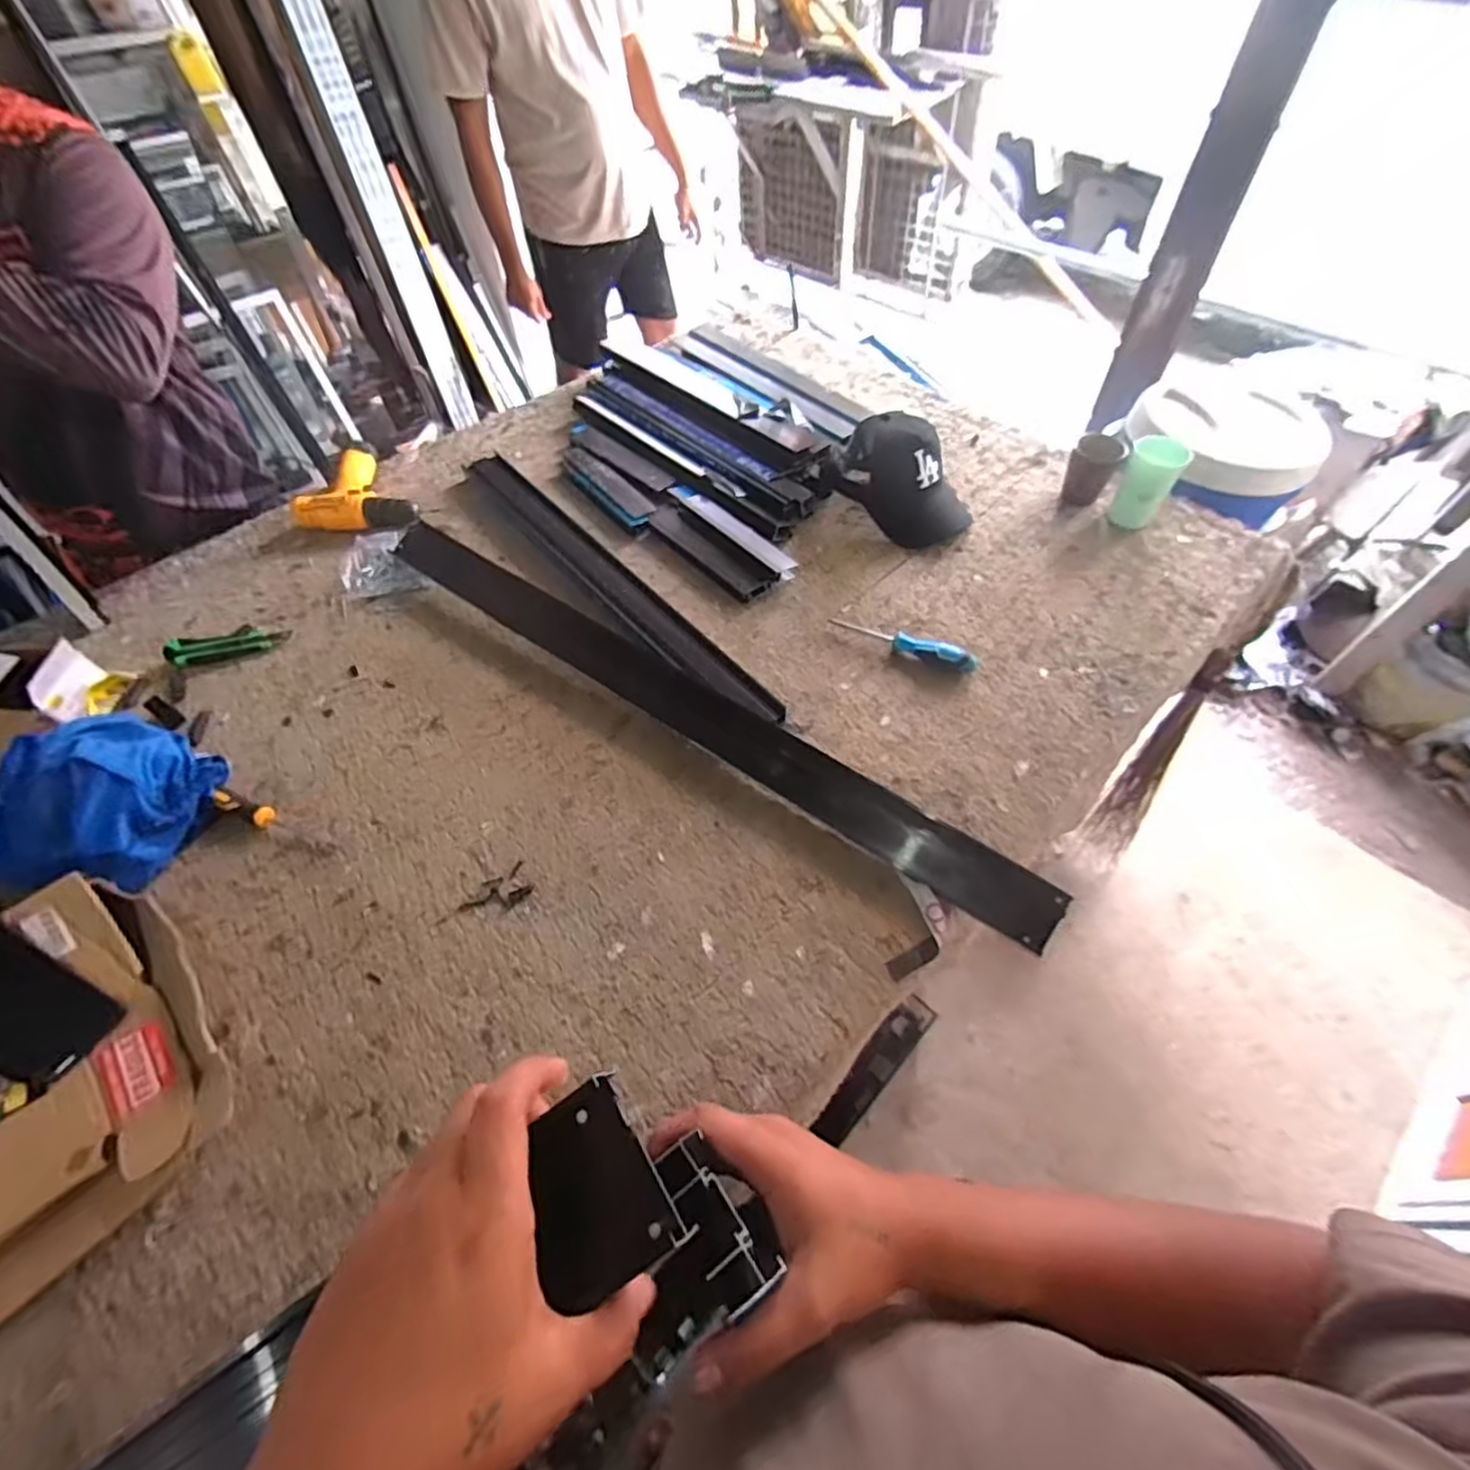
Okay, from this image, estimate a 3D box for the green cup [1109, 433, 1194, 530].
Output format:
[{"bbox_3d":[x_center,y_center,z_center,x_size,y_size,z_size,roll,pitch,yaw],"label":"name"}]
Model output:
[{"bbox_3d":[0.606,-0.366,0.998,0.074,0.130,0.062,27,60,21],"label":"green cup"}]

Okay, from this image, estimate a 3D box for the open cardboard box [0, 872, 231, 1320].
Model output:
[{"bbox_3d":[-0.647,0.302,0.591,0.295,0.098,0.357,-33,59,-19],"label":"open cardboard box"}]

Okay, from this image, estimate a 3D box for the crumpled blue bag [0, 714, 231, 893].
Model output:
[{"bbox_3d":[-0.733,0.075,0.759,0.231,0.093,0.204,13,56,12],"label":"crumpled blue bag"}]

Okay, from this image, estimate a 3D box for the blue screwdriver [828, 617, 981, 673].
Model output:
[{"bbox_3d":[0.230,-0.131,0.919,0.203,0.024,0.035,26,60,20],"label":"blue screwdriver"}]

